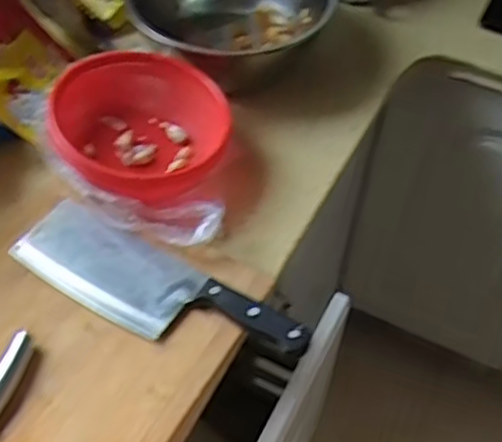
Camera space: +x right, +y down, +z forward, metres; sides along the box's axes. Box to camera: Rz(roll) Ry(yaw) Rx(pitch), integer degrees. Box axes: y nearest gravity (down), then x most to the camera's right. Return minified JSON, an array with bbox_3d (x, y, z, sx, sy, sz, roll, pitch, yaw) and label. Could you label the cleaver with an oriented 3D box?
[{"bbox_3d":[-0.085,0.062,0.603,0.271,0.025,0.077,25,54,17],"label":"cleaver"}]

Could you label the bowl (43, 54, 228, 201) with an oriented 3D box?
[{"bbox_3d":[-0.119,-0.091,0.679,0.143,0.078,0.156,1,51,-2],"label":"bowl"}]

